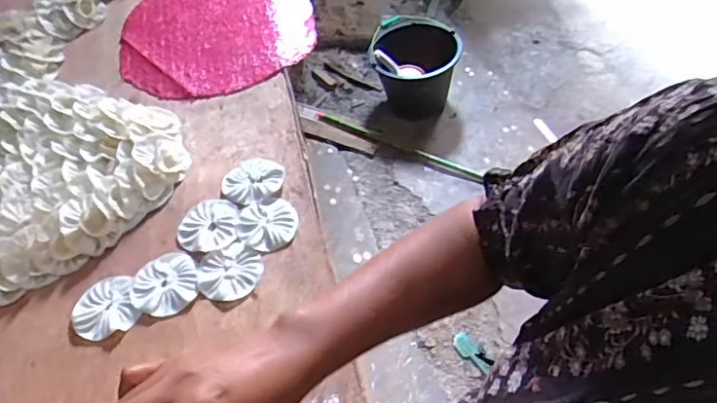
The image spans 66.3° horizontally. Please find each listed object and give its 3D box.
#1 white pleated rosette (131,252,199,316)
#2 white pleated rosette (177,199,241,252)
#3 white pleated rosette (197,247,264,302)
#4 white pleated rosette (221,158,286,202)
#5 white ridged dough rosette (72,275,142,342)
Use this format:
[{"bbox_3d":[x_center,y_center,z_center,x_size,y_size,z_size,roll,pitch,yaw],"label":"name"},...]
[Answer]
[{"bbox_3d":[-0.228,0.095,0.647,0.075,0.005,0.079,0,52,0],"label":"white pleated rosette"},{"bbox_3d":[-0.188,0.028,0.694,0.073,0.004,0.078,0,52,0],"label":"white pleated rosette"},{"bbox_3d":[-0.152,0.086,0.651,0.075,0.004,0.065,-6,53,-5],"label":"white pleated rosette"},{"bbox_3d":[-0.140,-0.029,0.733,0.079,0.006,0.073,-2,53,2],"label":"white pleated rosette"},{"bbox_3d":[-0.292,0.122,0.632,0.071,0.006,0.073,-22,55,-16],"label":"white ridged dough rosette"}]

